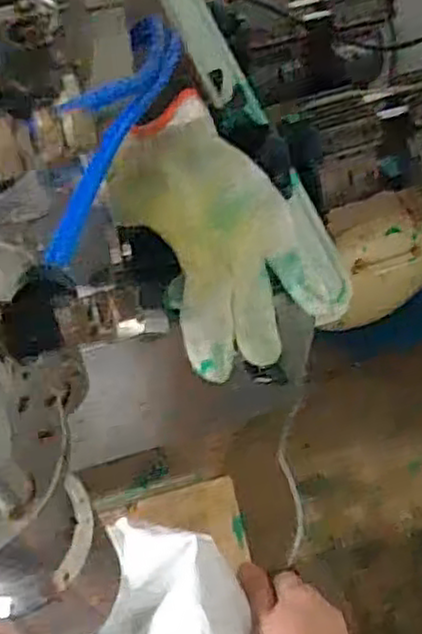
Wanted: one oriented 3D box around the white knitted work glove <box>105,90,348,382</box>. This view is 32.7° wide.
[{"bbox_3d":[-0.002,-0.048,0.408,0.093,0.067,0.145,-30,60,-19],"label":"white knitted work glove"}]

